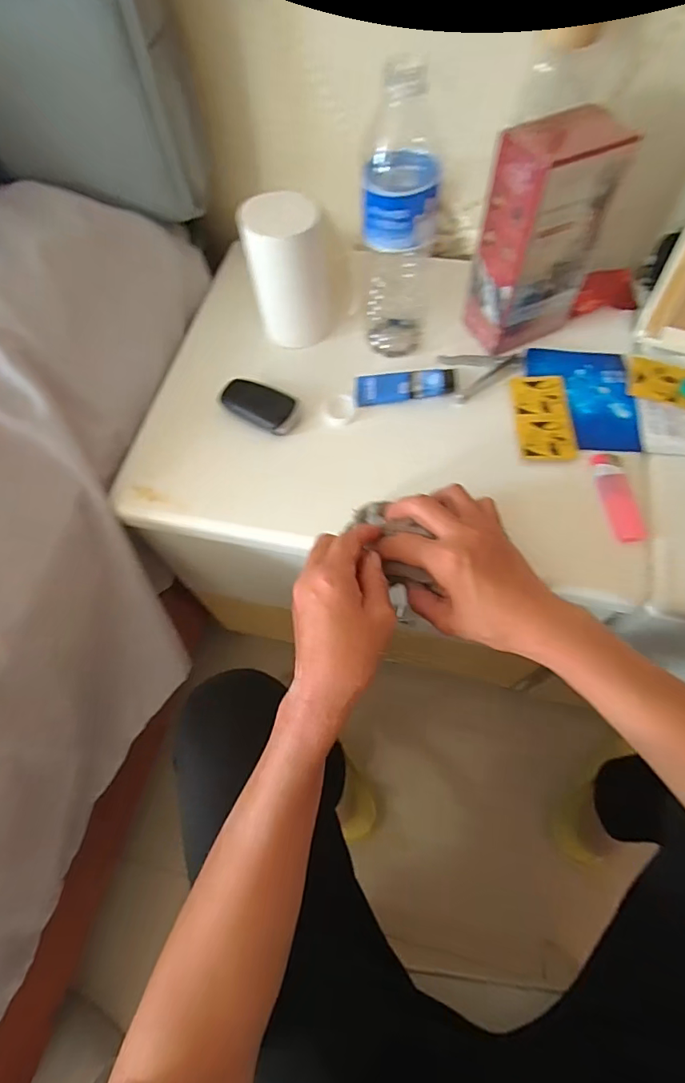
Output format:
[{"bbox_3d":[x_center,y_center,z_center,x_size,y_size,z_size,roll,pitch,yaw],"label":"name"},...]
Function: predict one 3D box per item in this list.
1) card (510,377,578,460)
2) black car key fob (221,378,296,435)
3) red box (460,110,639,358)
[{"bbox_3d":[0.189,-0.116,0.465,0.049,0.004,0.099,0,62,7],"label":"card"},{"bbox_3d":[-0.079,-0.131,0.479,0.075,0.012,0.038,26,68,14],"label":"black car key fob"},{"bbox_3d":[0.175,-0.268,0.443,0.089,0.177,0.066,-27,66,-10],"label":"red box"}]

